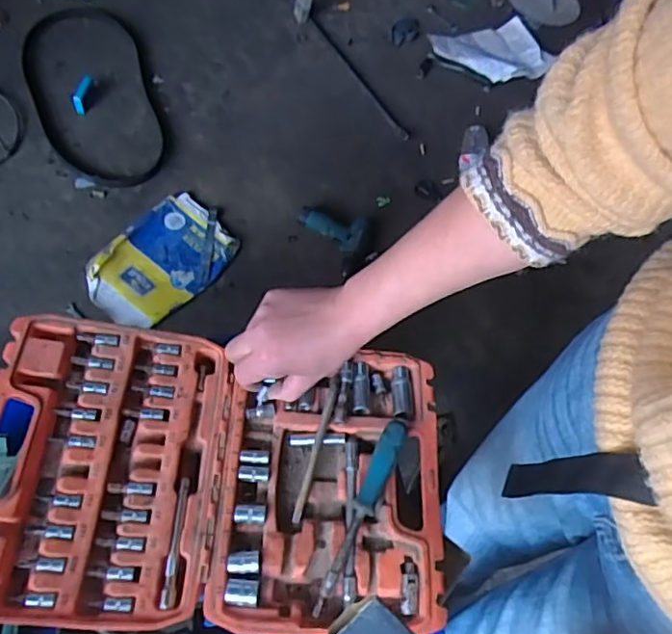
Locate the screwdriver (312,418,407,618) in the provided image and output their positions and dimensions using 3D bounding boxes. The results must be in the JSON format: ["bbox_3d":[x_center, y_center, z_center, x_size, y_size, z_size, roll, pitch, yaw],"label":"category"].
[{"bbox_3d":[0.023,0.158,0.482,0.019,0.017,0.165,24,63,5],"label":"screwdriver"}]

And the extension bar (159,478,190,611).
[{"bbox_3d":[-0.128,0.179,0.475,0.011,0.008,0.098,3,63,-6],"label":"extension bar"}]

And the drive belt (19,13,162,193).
[{"bbox_3d":[-0.615,-0.546,1.490,0.287,0.061,0.535,-17,79,-7],"label":"drive belt"}]

